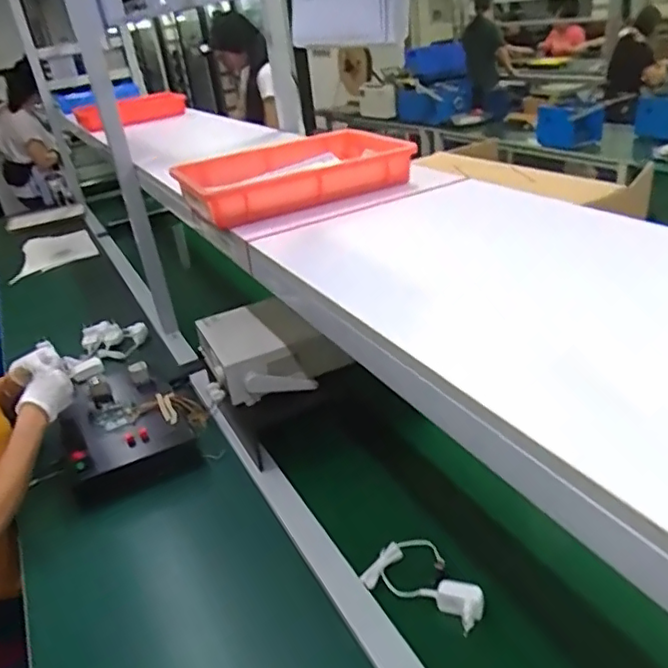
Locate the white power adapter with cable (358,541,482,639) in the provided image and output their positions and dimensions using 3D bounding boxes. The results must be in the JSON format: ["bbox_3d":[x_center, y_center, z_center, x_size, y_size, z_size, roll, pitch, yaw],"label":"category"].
[{"bbox_3d":[0.141,0.350,0.879,0.172,0.048,0.114,9,33,28],"label":"white power adapter with cable"}]

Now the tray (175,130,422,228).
[{"bbox_3d":[-0.067,-0.288,1.069,0.398,0.059,0.251,-20,31,-21],"label":"tray"}]

